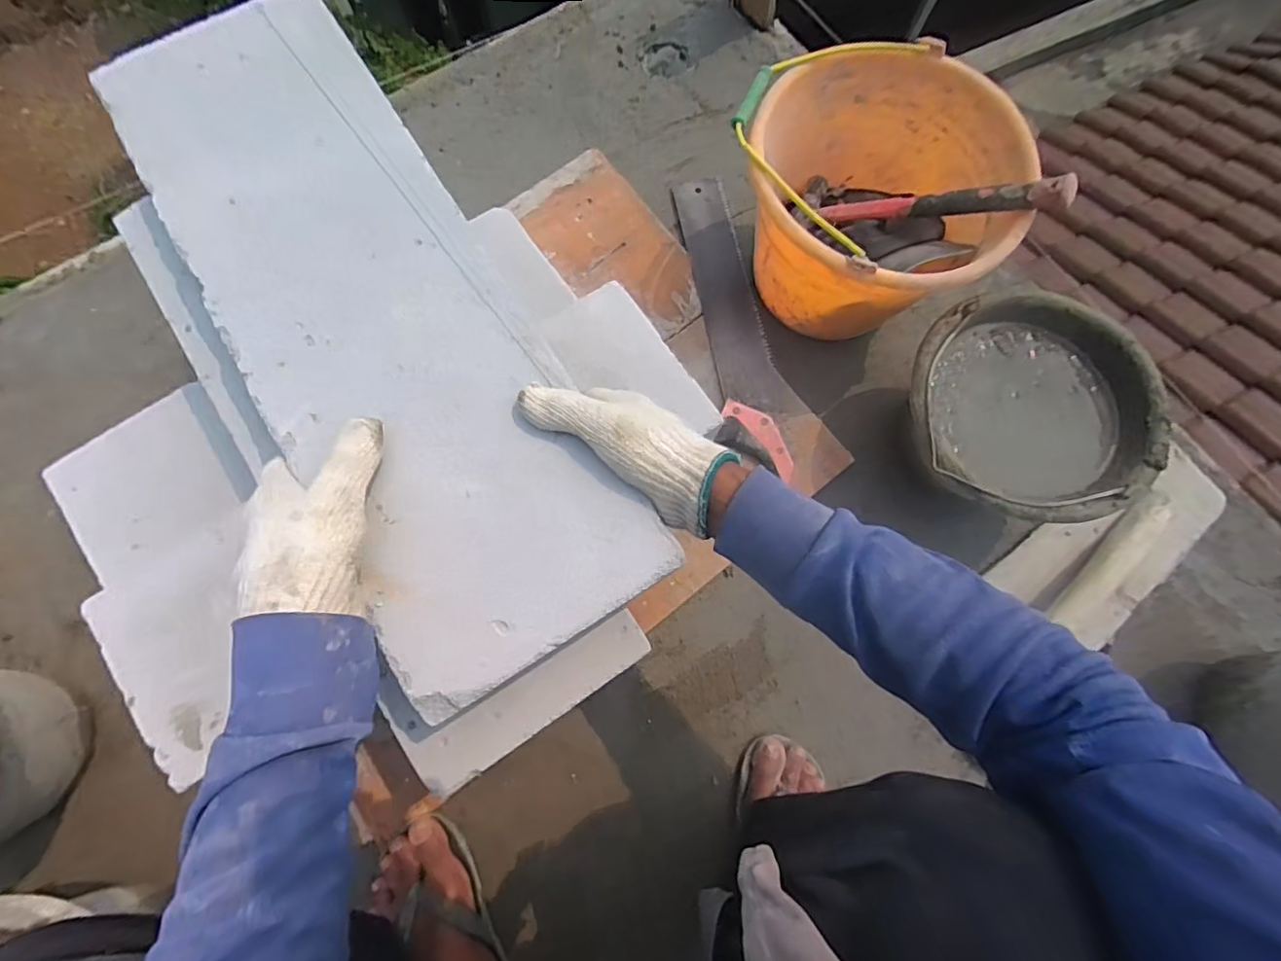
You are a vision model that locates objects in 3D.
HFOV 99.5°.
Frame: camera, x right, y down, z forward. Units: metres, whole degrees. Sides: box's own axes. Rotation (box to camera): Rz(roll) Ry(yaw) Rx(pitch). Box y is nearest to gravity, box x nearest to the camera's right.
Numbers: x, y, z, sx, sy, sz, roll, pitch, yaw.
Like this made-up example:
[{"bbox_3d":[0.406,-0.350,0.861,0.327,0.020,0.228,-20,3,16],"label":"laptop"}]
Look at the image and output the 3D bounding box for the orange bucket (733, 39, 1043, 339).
[{"bbox_3d":[0.268,-0.320,0.672,0.287,0.217,0.292,0,78,-1],"label":"orange bucket"}]

